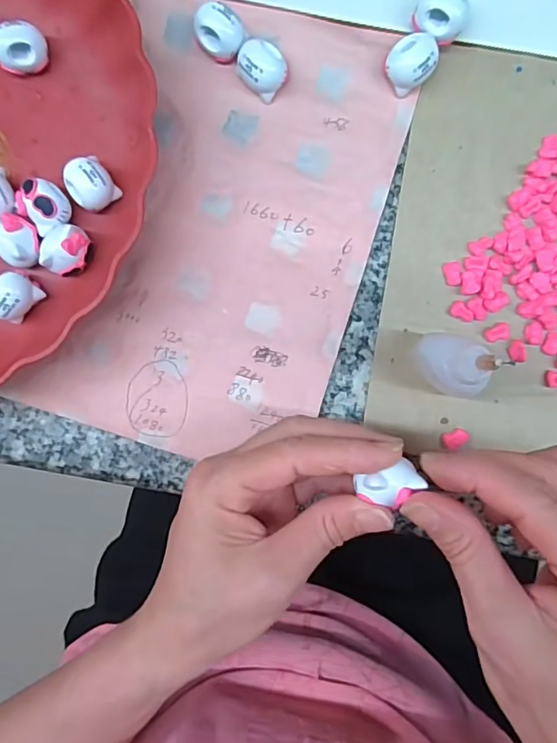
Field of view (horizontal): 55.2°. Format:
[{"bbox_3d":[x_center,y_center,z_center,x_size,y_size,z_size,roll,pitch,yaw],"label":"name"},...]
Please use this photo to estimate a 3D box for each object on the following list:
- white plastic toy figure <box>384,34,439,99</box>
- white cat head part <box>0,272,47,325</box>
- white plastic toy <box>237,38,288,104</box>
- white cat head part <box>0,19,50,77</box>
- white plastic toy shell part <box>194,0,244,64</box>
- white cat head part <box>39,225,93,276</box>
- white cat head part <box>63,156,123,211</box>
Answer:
[{"bbox_3d":[0.067,-0.156,0.271,0.024,0.017,0.025,0,92,4],"label":"white plastic toy figure"},{"bbox_3d":[-0.137,-0.039,0.276,0.023,0.021,0.018,-41,89,4],"label":"white cat head part"},{"bbox_3d":[-0.008,-0.156,0.275,0.024,0.019,0.026,0,92,4],"label":"white plastic toy"},{"bbox_3d":[-0.134,-0.167,0.277,0.025,0.021,0.018,-19,90,4],"label":"white cat head part"},{"bbox_3d":[-0.030,-0.173,0.275,0.024,0.023,0.020,17,92,3],"label":"white plastic toy shell part"},{"bbox_3d":[-0.109,-0.063,0.276,0.023,0.021,0.026,38,93,2],"label":"white cat head part"},{"bbox_3d":[-0.097,-0.096,0.275,0.022,0.020,0.023,0,92,4],"label":"white cat head part"}]

